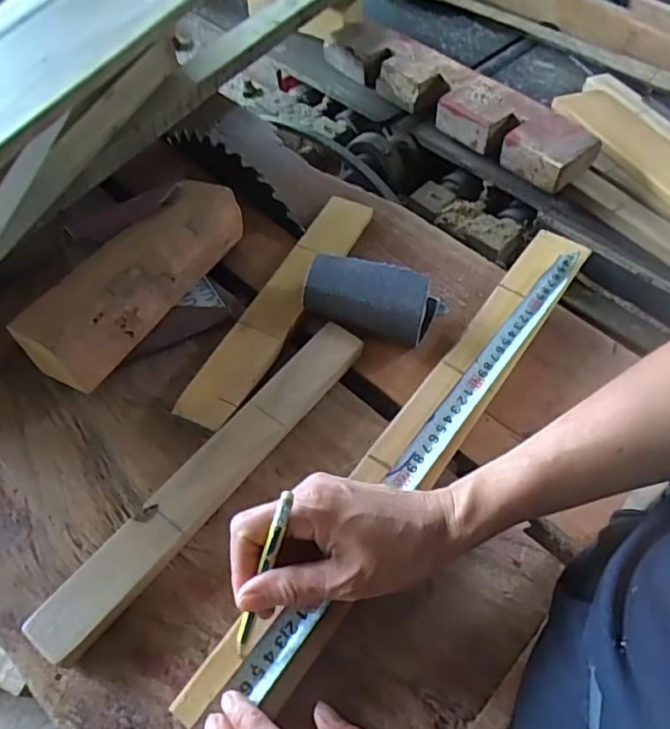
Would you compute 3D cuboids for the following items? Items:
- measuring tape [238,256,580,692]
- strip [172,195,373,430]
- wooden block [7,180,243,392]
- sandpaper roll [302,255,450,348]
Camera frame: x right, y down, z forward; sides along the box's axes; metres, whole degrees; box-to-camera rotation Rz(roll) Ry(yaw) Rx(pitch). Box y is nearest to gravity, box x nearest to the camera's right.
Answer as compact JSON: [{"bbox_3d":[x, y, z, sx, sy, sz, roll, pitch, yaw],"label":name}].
[{"bbox_3d":[0.078,0.045,0.423,0.019,0.005,0.424,30,61,24],"label":"measuring tape"},{"bbox_3d":[-0.043,-0.057,0.498,0.045,0.018,0.270,25,60,13],"label":"strip"},{"bbox_3d":[-0.161,-0.077,0.472,0.068,0.051,0.204,28,60,15],"label":"wooden block"},{"bbox_3d":[0.033,-0.054,0.483,0.114,0.039,0.060,15,58,7],"label":"sandpaper roll"}]

